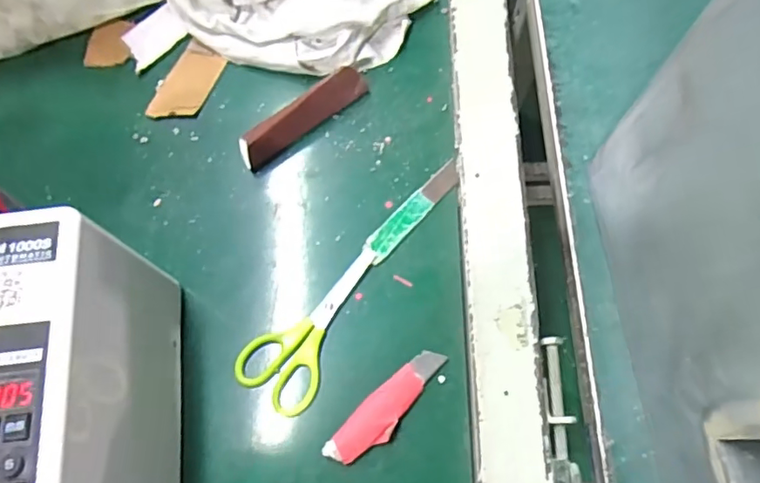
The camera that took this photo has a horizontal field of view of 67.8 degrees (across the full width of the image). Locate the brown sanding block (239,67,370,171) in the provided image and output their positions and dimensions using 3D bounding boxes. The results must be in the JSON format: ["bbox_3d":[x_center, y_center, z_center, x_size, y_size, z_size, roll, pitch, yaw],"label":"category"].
[{"bbox_3d":[-0.062,-0.103,0.458,0.117,0.030,0.019,-36,74,-10],"label":"brown sanding block"}]

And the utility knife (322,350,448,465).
[{"bbox_3d":[0.005,0.112,0.388,0.028,0.014,0.099,39,76,13],"label":"utility knife"}]

